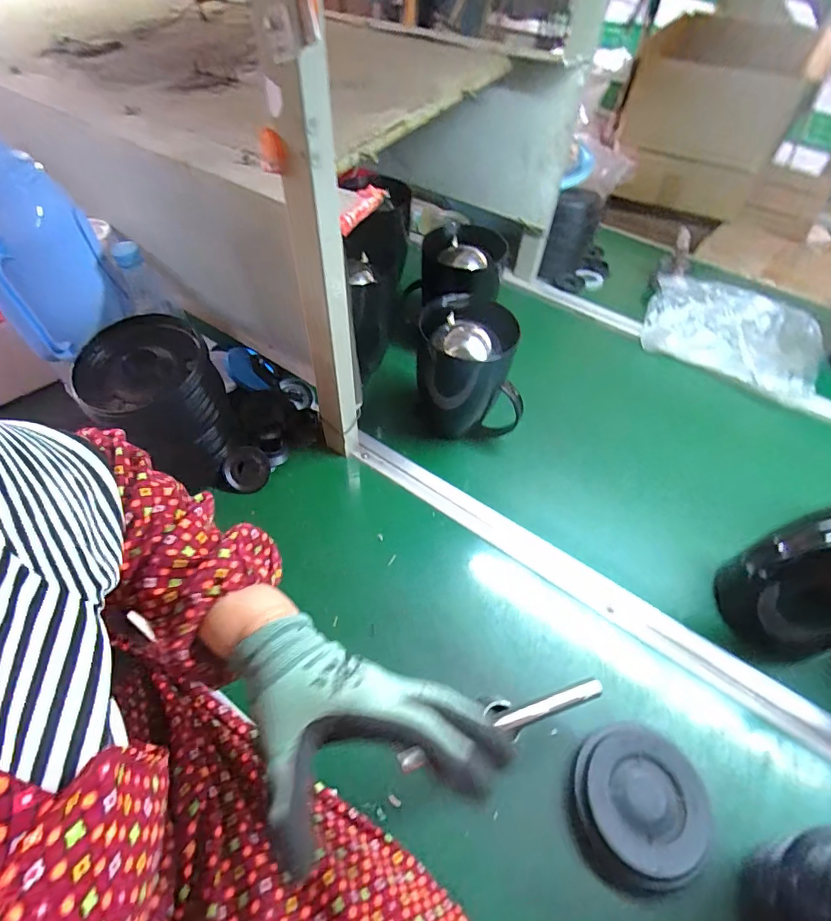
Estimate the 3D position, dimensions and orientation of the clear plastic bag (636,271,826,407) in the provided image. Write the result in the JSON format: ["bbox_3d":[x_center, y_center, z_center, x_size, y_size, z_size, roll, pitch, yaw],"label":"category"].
[{"bbox_3d":[0.566,-0.233,0.851,0.286,0.070,0.223,26,54,16],"label":"clear plastic bag"}]

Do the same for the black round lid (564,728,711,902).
[{"bbox_3d":[0.206,0.322,0.439,0.126,0.026,0.119,2,52,-3],"label":"black round lid"}]

